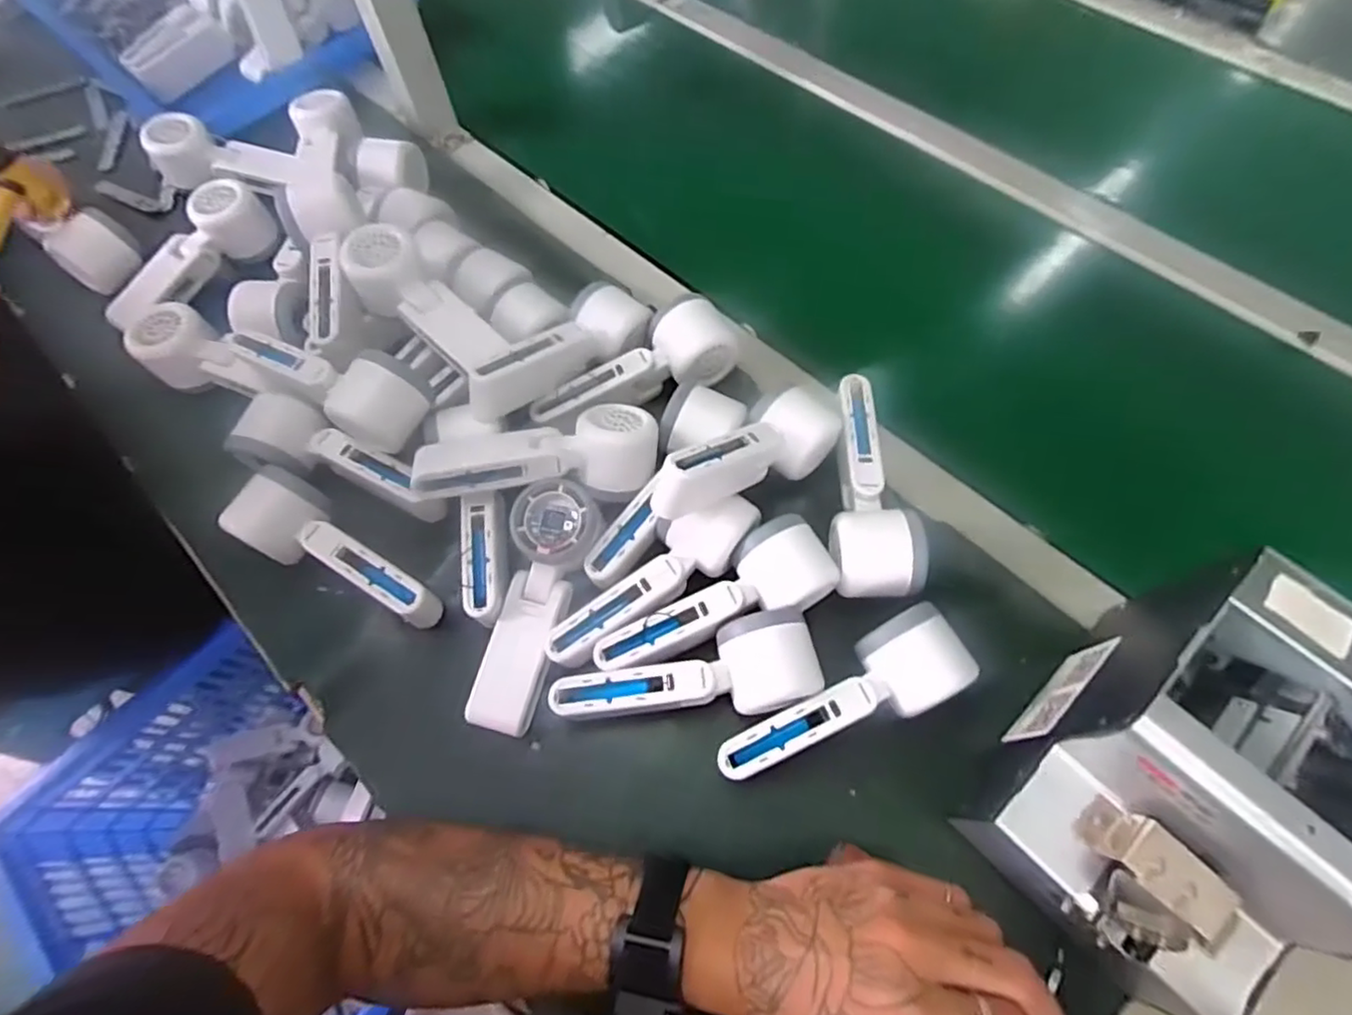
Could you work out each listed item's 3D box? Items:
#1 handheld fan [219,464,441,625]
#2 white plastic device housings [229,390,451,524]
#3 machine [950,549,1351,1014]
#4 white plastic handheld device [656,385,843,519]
[{"bbox_3d":[-0.237,0.029,0.452,0.156,0.052,0.053,24,67,12],"label":"handheld fan"},{"bbox_3d":[-0.256,-0.036,0.489,0.164,0.047,0.055,24,67,-1],"label":"white plastic device housings"},{"bbox_3d":[0.265,0.144,0.329,0.123,0.150,0.171,42,72,19],"label":"machine"},{"bbox_3d":[0.045,-0.037,0.437,0.164,0.047,0.056,-26,65,-35],"label":"white plastic handheld device"}]

